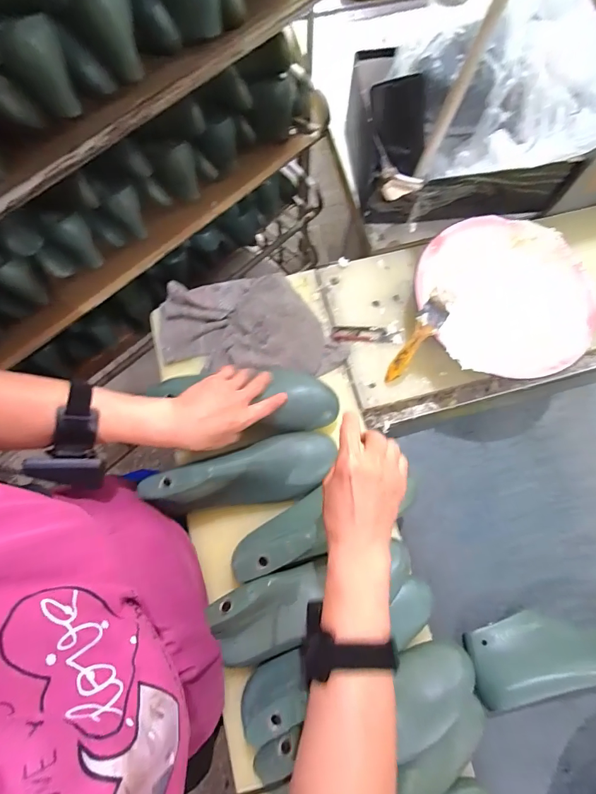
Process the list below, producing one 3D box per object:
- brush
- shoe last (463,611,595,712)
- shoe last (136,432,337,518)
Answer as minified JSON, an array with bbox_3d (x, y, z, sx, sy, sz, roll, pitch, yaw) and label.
[{"bbox_3d":[0.162,-0.078,0.534,0.033,0.015,0.140,33,120,9],"label":"brush"},{"bbox_3d":[0.345,0.322,0.496,0.250,0.072,0.081,-14,74,-4],"label":"shoe last"},{"bbox_3d":[-0.066,0.101,0.497,0.244,0.082,0.080,-15,74,-4],"label":"shoe last"}]

